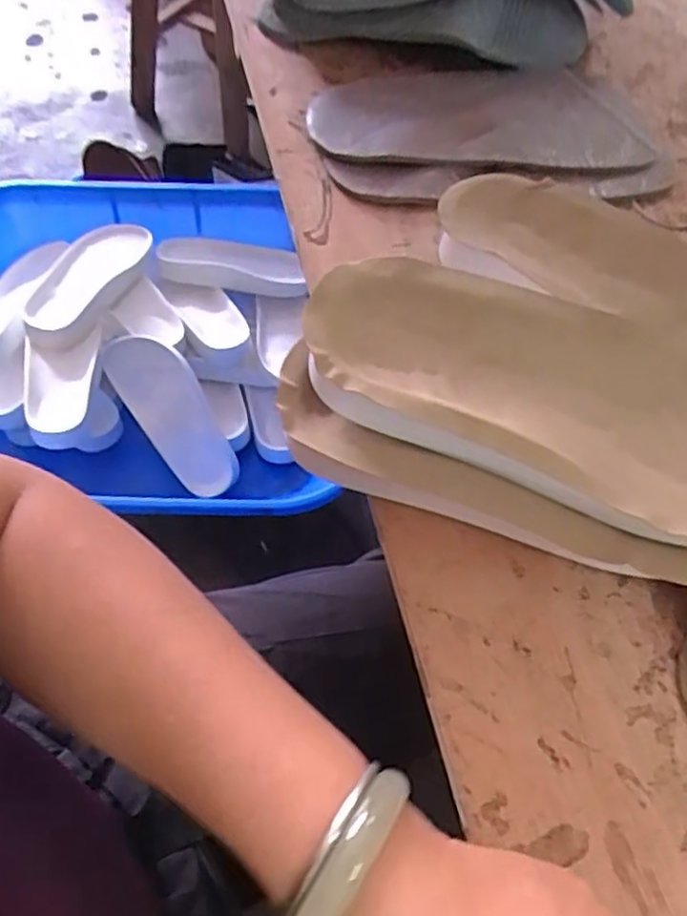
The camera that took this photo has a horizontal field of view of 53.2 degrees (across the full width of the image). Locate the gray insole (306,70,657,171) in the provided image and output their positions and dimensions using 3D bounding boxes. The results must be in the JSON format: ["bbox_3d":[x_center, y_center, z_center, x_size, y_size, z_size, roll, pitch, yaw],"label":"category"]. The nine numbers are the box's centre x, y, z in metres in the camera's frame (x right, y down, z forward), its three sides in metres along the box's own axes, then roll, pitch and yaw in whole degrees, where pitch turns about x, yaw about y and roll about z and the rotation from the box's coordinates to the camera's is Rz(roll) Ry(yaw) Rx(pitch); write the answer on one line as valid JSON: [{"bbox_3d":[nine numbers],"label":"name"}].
[{"bbox_3d":[0.099,-0.247,0.503,0.241,0.019,0.106,-4,63,-6],"label":"gray insole"}]

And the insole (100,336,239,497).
[{"bbox_3d":[-0.220,-0.061,0.918,0.094,0.028,0.233,-38,95,-11],"label":"insole"}]

